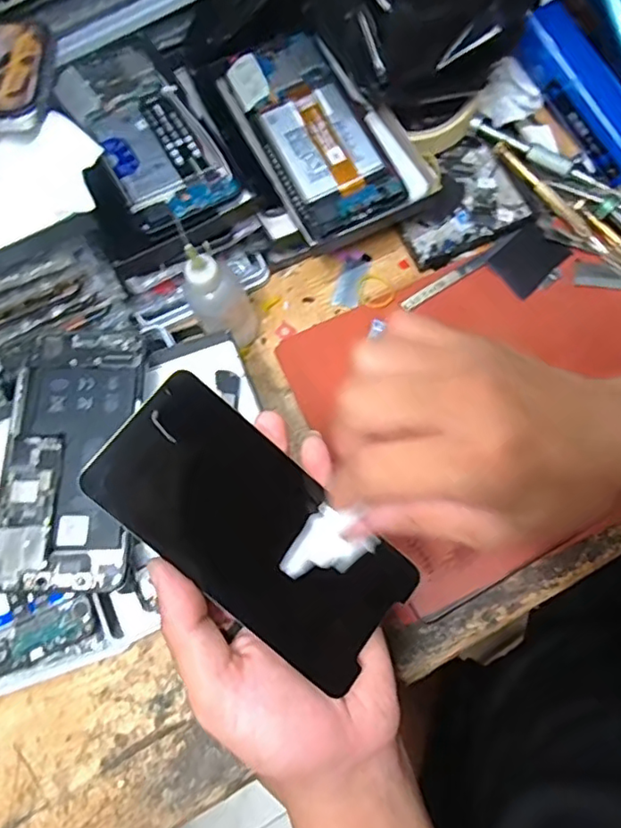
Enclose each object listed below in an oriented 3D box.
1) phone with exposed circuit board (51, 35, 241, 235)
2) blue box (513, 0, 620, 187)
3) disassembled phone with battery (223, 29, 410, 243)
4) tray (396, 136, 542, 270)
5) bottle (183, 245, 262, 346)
[{"bbox_3d":[-0.116,-0.196,0.403,0.072,0.013,0.156,-31,74,-6],"label":"phone with exposed circuit board"},{"bbox_3d":[0.196,-0.225,0.413,0.038,0.031,0.130,-39,93,-8],"label":"blue box"},{"bbox_3d":[0.000,-0.201,0.410,0.081,0.014,0.159,-25,73,-4],"label":"disassembled phone with battery"},{"bbox_3d":[0.108,-0.162,0.437,0.096,0.018,0.082,-27,73,-5],"label":"tray"},{"bbox_3d":[-0.057,-0.071,0.377,0.038,0.090,0.036,-28,73,-5],"label":"bottle"}]

